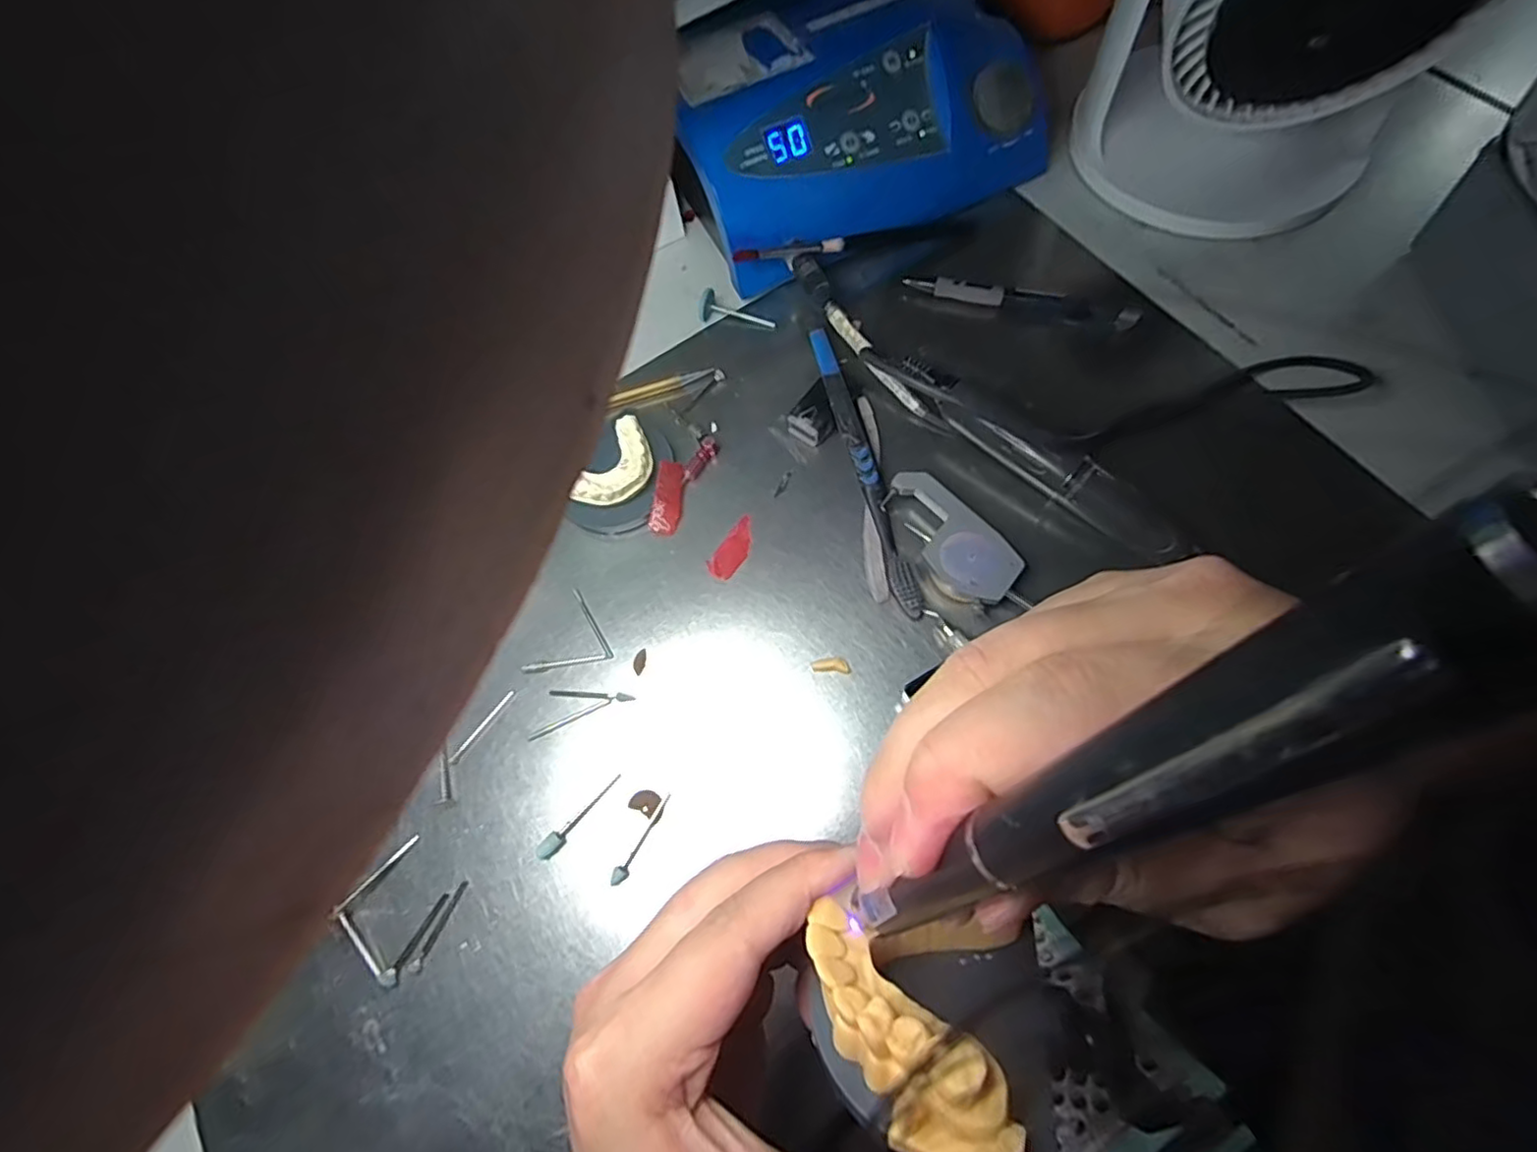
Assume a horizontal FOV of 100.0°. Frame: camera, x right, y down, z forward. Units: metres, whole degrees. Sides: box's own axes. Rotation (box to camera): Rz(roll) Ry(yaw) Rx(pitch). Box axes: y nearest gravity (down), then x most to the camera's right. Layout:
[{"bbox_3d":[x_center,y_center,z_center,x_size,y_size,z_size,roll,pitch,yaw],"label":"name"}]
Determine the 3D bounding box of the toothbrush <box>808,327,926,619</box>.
[{"bbox_3d":[0.051,-0.058,0.343,0.012,0.020,0.166,-16,68,-1],"label":"toothbrush"}]

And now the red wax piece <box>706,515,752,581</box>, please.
[{"bbox_3d":[-0.017,-0.015,0.341,0.016,0.004,0.036,33,75,16],"label":"red wax piece"}]

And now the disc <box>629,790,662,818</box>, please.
[{"bbox_3d":[-0.057,0.104,0.297,0.013,0.004,0.011,23,72,14],"label":"disc"}]

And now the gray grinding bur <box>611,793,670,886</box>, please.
[{"bbox_3d":[-0.056,0.119,0.290,0.006,0.005,0.044,31,74,16],"label":"gray grinding bur"}]

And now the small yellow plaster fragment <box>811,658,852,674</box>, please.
[{"bbox_3d":[0.031,0.043,0.314,0.019,0.004,0.007,2,69,6],"label":"small yellow plaster fragment"}]

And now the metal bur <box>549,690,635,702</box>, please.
[{"bbox_3d":[-0.088,0.059,0.317,0.043,0.004,0.004,2,69,6],"label":"metal bur"}]

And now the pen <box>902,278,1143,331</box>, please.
[{"bbox_3d":[0.150,-0.164,0.386,0.130,0.017,0.012,16,71,12],"label":"pen"}]

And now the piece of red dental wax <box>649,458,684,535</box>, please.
[{"bbox_3d":[-0.055,-0.043,0.351,0.014,0.004,0.040,11,81,-22],"label":"piece of red dental wax"}]

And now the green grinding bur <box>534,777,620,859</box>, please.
[{"bbox_3d":[-0.086,0.111,0.296,0.047,0.004,0.008,-41,70,-11],"label":"green grinding bur"}]

